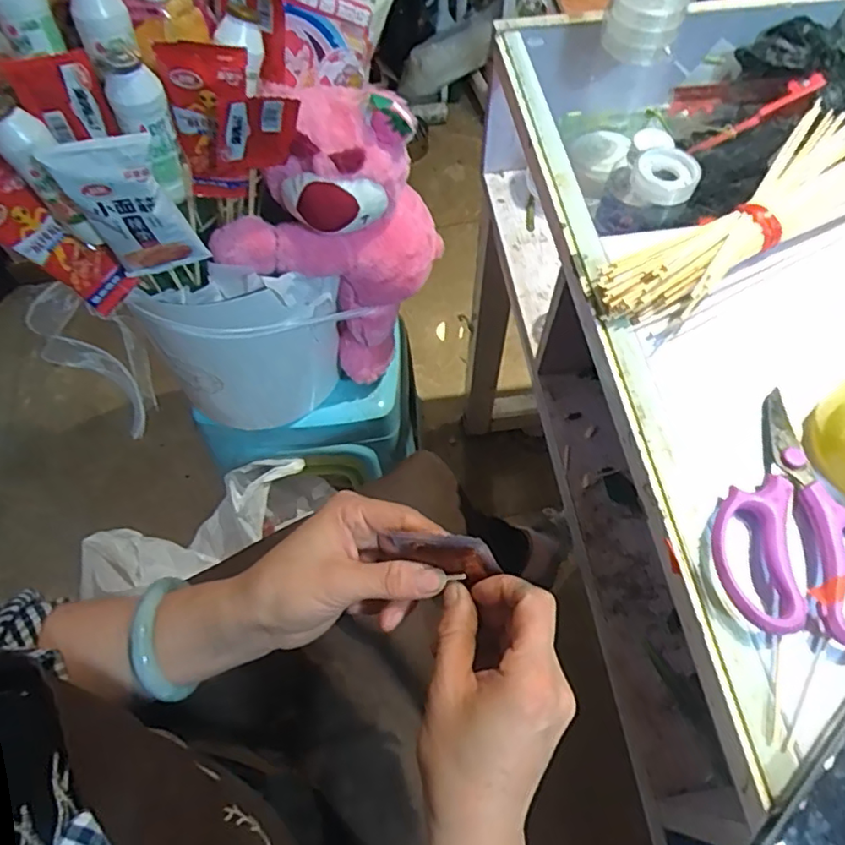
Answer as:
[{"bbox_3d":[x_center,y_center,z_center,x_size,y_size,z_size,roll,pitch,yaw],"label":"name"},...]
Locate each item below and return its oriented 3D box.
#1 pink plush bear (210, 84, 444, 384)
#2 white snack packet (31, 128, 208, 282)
[{"bbox_3d":[-0.086,-0.171,0.623,0.200,0.307,0.130,2,62,2],"label":"pink plush bear"},{"bbox_3d":[-0.224,-0.158,0.467,0.072,0.126,0.026,-10,62,-5],"label":"white snack packet"}]

